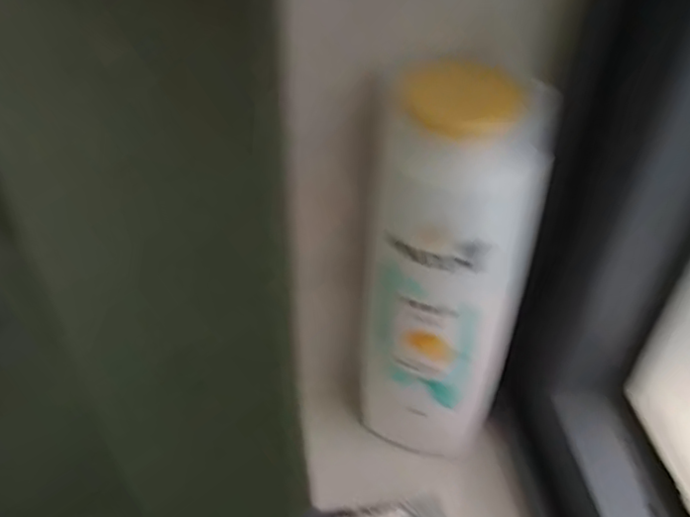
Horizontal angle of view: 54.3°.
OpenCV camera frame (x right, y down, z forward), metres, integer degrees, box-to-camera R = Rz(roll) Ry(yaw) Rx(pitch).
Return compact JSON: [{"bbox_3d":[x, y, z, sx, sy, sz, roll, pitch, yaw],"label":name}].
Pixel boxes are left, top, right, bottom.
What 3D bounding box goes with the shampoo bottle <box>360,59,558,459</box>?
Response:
[{"bbox_3d":[0.044,0.020,0.301,0.064,0.218,0.036,5,42,4],"label":"shampoo bottle"}]

